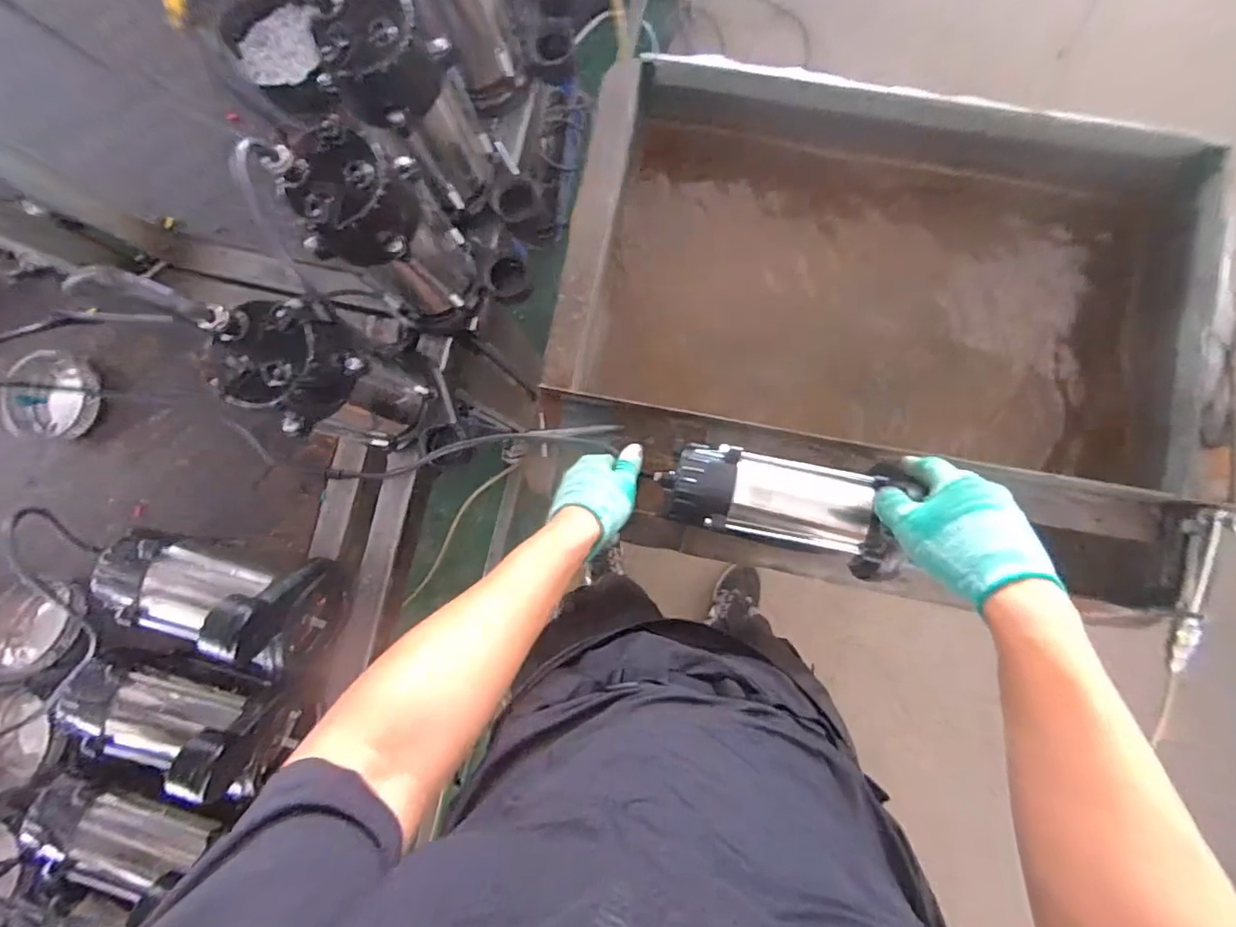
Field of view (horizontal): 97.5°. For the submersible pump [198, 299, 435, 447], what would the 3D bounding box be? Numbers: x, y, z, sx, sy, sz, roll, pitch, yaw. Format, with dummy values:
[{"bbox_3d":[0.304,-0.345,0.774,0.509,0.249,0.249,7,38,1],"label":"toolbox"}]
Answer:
[{"bbox_3d":[-0.273,-0.074,0.526,0.099,0.252,0.100,0,86,3],"label":"submersible pump"}]

